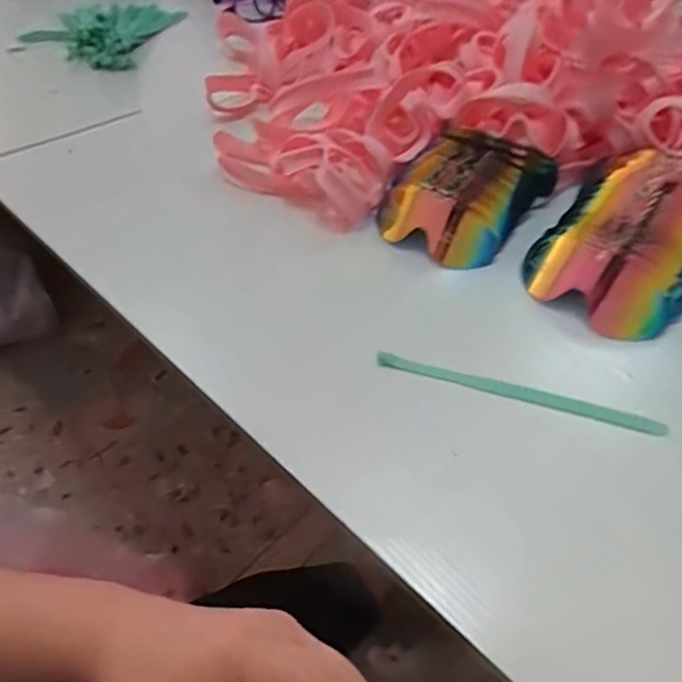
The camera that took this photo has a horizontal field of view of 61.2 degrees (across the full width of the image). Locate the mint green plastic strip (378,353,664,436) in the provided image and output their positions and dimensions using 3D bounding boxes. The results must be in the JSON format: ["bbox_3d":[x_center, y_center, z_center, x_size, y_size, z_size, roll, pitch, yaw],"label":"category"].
[{"bbox_3d":[0.131,0.040,0.440,0.212,0.012,0.012,13,51,15],"label":"mint green plastic strip"}]

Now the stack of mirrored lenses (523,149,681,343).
[{"bbox_3d":[0.273,-0.103,0.535,0.139,0.059,0.220,29,57,25],"label":"stack of mirrored lenses"}]

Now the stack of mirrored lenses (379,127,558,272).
[{"bbox_3d":[0.122,-0.148,0.580,0.136,0.068,0.145,28,56,24],"label":"stack of mirrored lenses"}]

